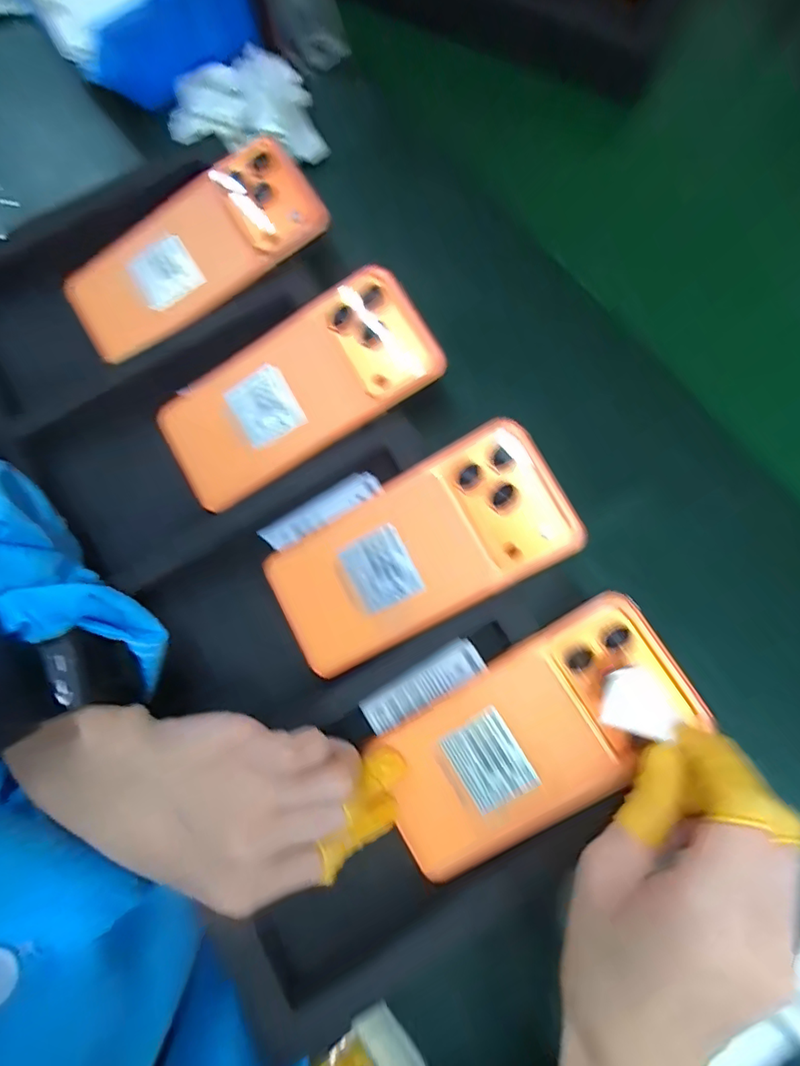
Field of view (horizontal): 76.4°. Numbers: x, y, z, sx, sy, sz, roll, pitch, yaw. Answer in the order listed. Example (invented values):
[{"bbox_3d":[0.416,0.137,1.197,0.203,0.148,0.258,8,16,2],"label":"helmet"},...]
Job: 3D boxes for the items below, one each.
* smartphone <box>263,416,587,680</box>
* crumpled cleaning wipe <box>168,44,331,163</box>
[{"bbox_3d":[0.008,0.010,0.275,0.162,0.008,0.079,-29,80,9],"label":"smartphone"},{"bbox_3d":[-0.110,-0.294,0.359,0.089,0.032,0.088,-32,80,-6],"label":"crumpled cleaning wipe"}]

